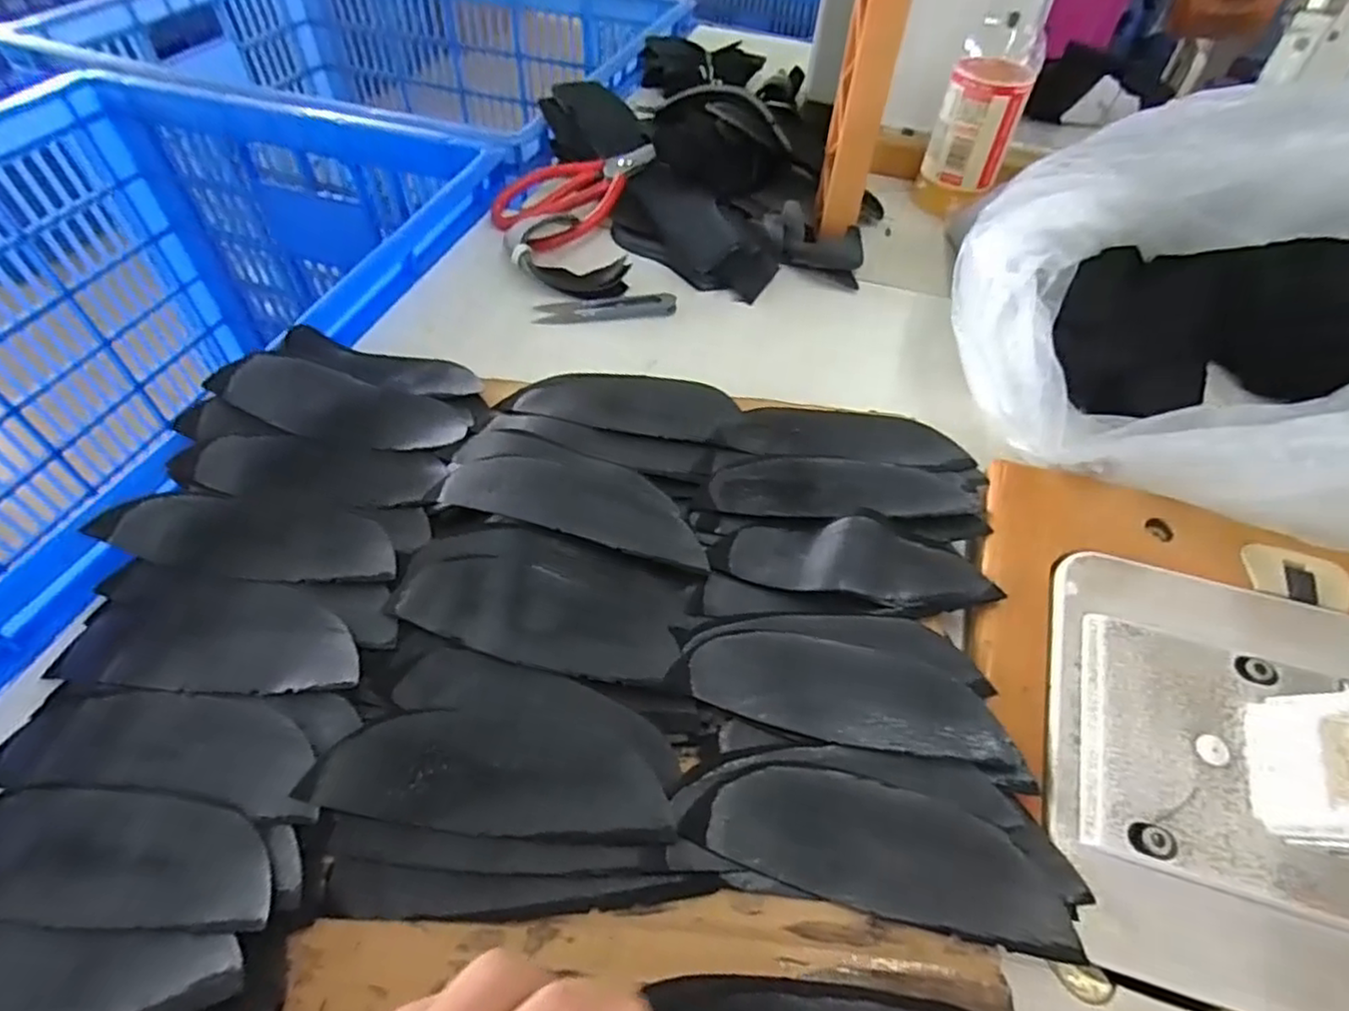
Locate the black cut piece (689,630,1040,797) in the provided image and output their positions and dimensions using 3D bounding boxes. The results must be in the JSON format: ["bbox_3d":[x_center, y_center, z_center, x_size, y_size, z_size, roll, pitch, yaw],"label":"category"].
[{"bbox_3d":[0.080,0.083,0.302,0.141,0.006,0.046,12,52,8],"label":"black cut piece"}]

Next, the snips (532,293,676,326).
[{"bbox_3d":[-0.049,-0.144,0.491,0.100,0.006,0.024,-4,51,-6],"label":"snips"}]

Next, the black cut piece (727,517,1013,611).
[{"bbox_3d":[0.092,0.027,0.340,0.123,0.012,0.041,9,51,4],"label":"black cut piece"}]

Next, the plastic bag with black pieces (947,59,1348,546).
[{"bbox_3d":[0.304,-0.115,0.369,0.266,0.159,0.247,14,51,8],"label":"plastic bag with black pieces"}]

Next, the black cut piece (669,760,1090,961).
[{"bbox_3d":[0.080,0.134,0.267,0.143,0.006,0.046,14,51,8],"label":"black cut piece"}]

